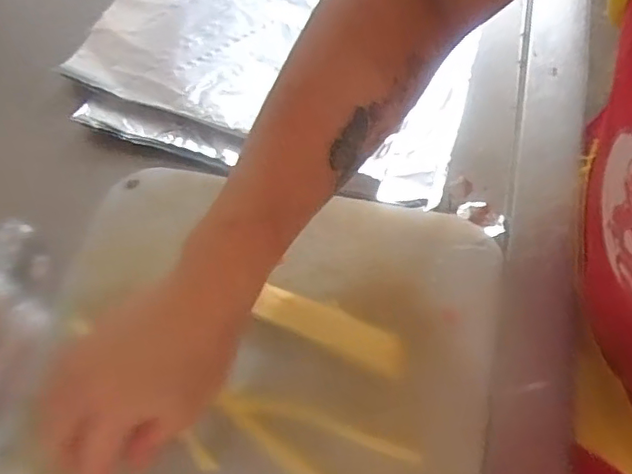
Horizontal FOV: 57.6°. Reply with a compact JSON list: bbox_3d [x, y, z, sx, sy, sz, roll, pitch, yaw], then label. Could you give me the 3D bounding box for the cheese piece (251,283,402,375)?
[{"bbox_3d":[0.009,0.058,0.372,0.100,0.008,0.027,21,66,15],"label":"cheese piece"}]

